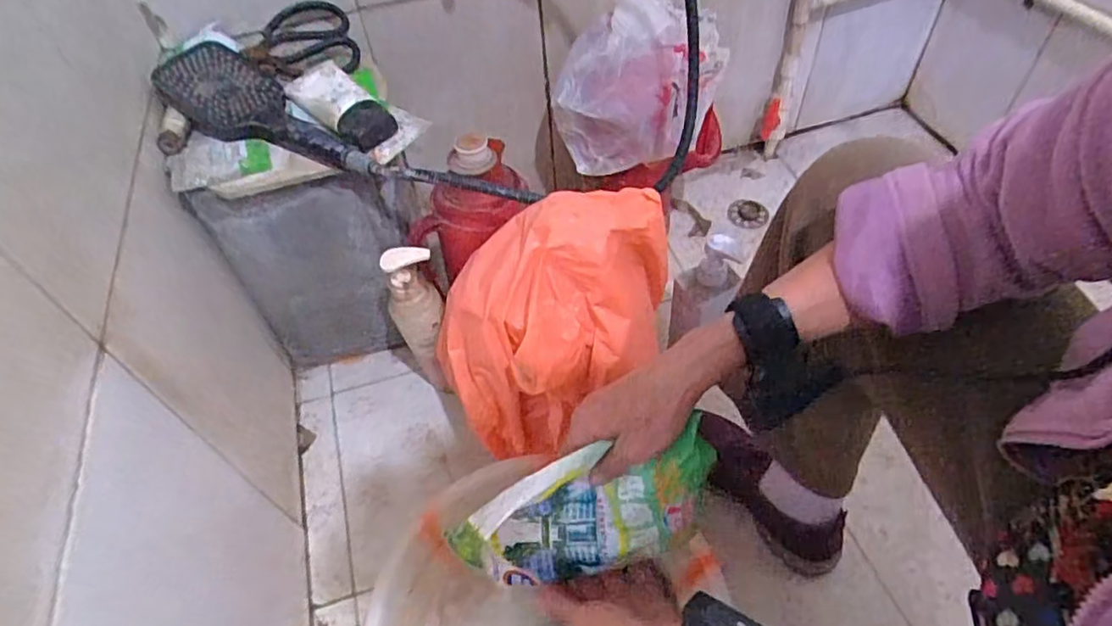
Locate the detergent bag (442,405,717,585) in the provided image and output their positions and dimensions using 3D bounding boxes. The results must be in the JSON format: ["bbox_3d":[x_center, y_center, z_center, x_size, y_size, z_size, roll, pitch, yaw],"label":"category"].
[{"bbox_3d":[0.022,0.159,0.473,0.187,0.134,0.051,-12,51,-4],"label":"detergent bag"}]

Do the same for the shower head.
[{"bbox_3d":[-0.311,-0.218,0.695,0.277,0.045,0.104,30,58,11],"label":"shower head"}]

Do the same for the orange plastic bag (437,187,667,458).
[{"bbox_3d":[0.004,0.018,0.650,0.247,0.249,0.163,-10,51,-4],"label":"orange plastic bag"}]

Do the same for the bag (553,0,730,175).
[{"bbox_3d":[0.114,-0.306,0.851,0.232,0.205,0.109,-4,51,1],"label":"bag"}]

